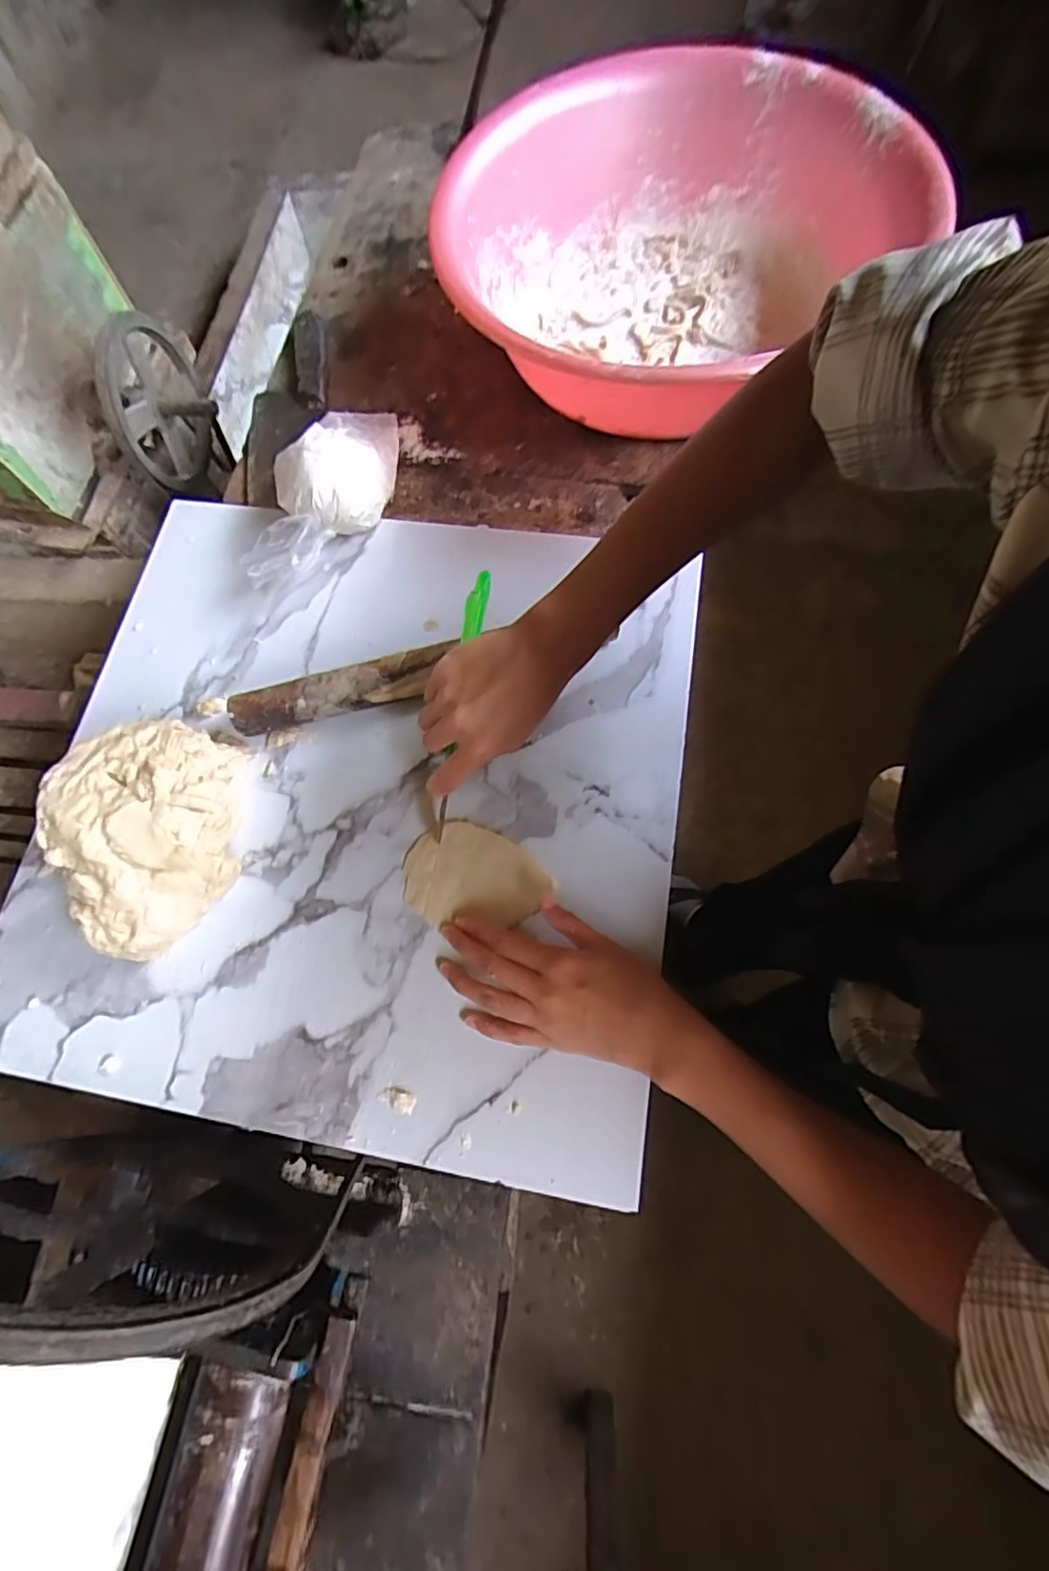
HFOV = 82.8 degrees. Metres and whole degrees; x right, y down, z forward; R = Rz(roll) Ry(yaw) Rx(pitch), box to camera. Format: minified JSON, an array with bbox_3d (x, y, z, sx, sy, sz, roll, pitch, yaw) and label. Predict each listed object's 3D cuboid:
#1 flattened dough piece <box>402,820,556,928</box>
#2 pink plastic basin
[{"bbox_3d":[-0.034,0.063,0.436,0.105,0.007,0.071,0,71,2],"label":"flattened dough piece"},{"bbox_3d":[0.124,-0.486,0.554,0.417,0.135,0.360,-41,73,-11],"label":"pink plastic basin"}]

